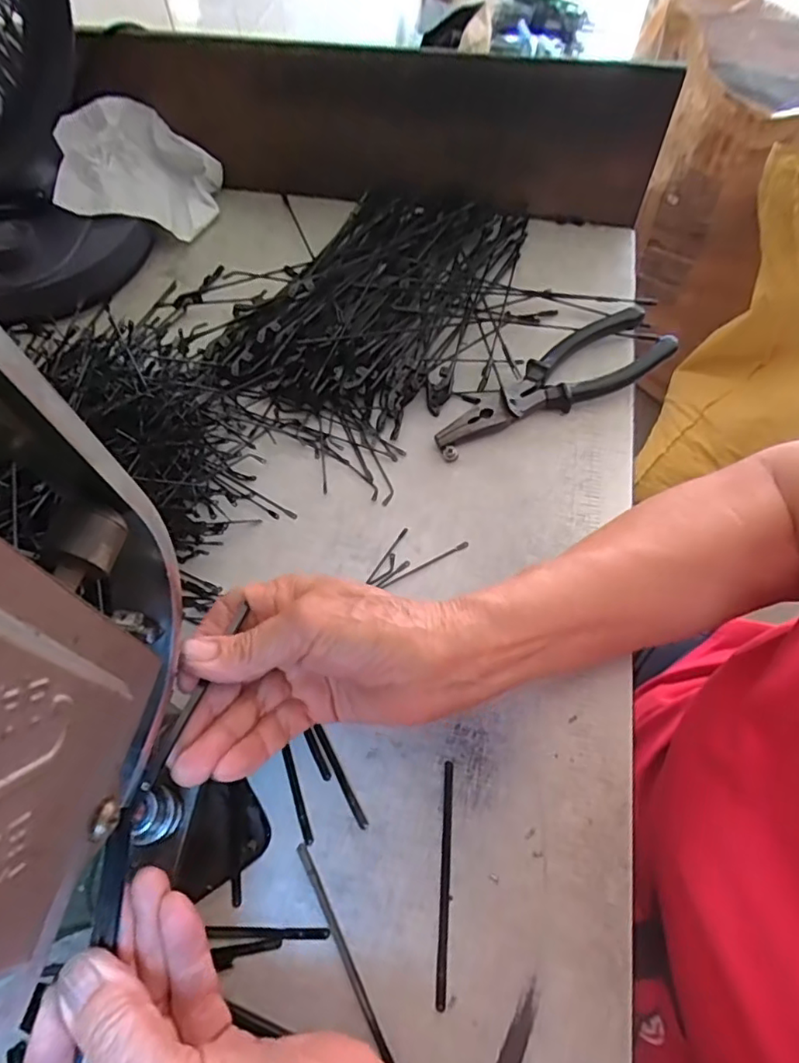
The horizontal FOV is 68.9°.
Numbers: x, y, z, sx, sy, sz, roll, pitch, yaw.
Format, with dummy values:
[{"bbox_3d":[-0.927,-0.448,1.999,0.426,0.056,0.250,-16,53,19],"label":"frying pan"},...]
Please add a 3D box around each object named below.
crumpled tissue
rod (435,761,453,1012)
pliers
[{"bbox_3d":[-0.208,-0.289,0.474,0.115,0.069,0.097,-9,62,-5],"label":"crumpled tissue"},{"bbox_3d":[0.021,0.161,0.273,0.004,0.004,0.099,4,62,2],"label":"rod"},{"bbox_3d":[0.106,-0.102,0.401,0.179,0.022,0.054,-28,65,-14],"label":"pliers"}]

